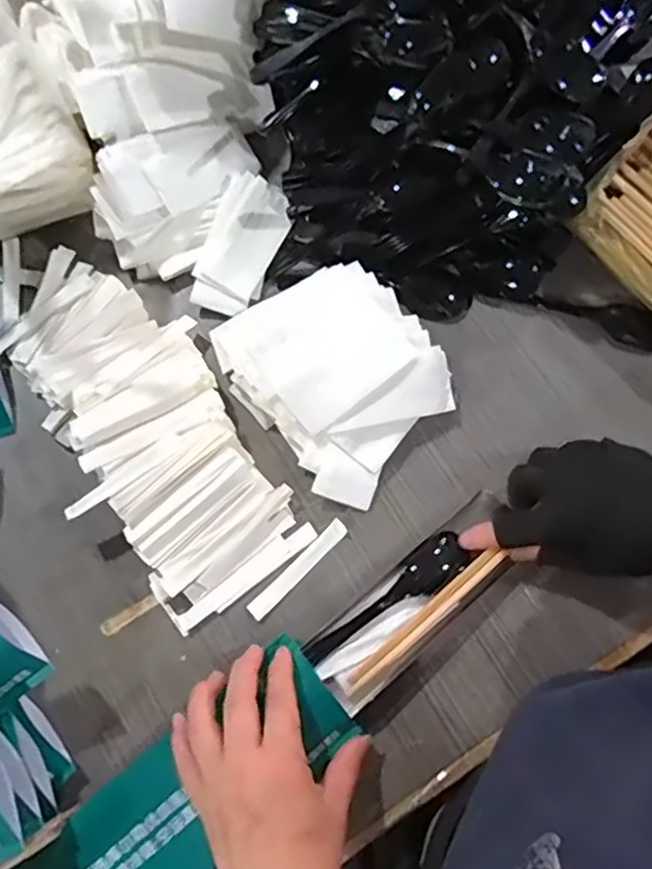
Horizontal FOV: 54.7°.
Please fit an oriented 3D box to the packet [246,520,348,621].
[{"bbox_3d":[-0.020,0.096,0.450,0.089,0.004,0.013,-44,80,-10],"label":"packet"}]

